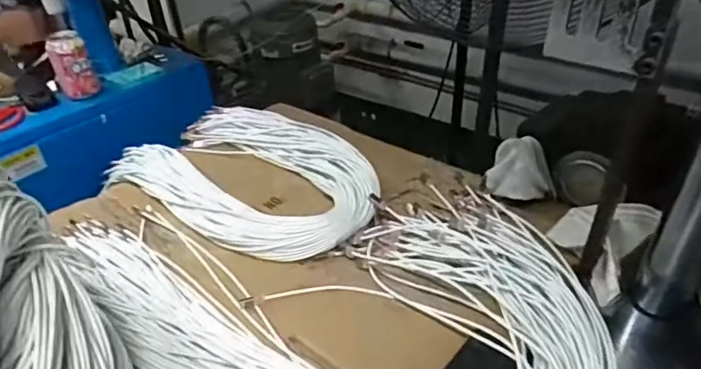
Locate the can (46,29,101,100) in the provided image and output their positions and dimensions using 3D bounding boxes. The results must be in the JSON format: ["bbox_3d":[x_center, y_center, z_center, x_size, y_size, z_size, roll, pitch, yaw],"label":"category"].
[{"bbox_3d":[-0.511,-0.224,0.904,0.065,0.103,0.055,-17,38,-21],"label":"can"}]

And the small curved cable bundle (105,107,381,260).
[{"bbox_3d":[-0.149,-0.023,0.722,0.404,0.042,0.246,24,43,32],"label":"small curved cable bundle"}]

